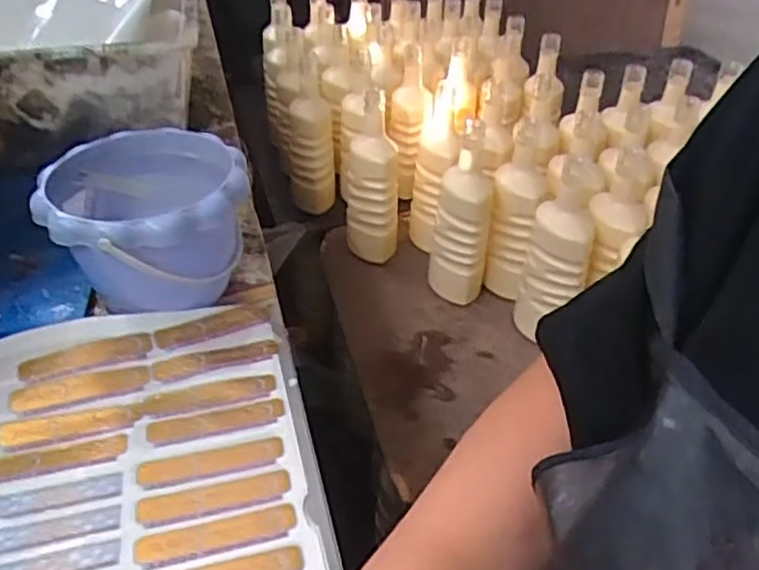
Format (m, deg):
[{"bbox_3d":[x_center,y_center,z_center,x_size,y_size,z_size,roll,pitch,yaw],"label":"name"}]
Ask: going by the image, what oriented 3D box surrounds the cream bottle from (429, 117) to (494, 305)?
[{"bbox_3d":[0.110,-0.092,0.973,0.078,0.243,0.073,8,37,8],"label":"cream bottle"}]

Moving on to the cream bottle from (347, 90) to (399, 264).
[{"bbox_3d":[-0.012,-0.152,1.050,0.075,0.227,0.077,0,36,-2],"label":"cream bottle"}]

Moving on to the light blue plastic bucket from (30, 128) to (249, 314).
[{"bbox_3d":[-0.179,-0.039,0.575,0.145,0.115,0.146,-6,38,-7],"label":"light blue plastic bucket"}]

